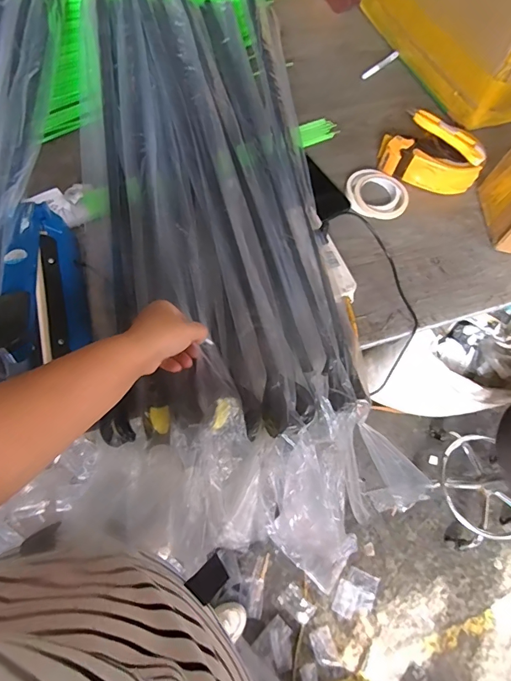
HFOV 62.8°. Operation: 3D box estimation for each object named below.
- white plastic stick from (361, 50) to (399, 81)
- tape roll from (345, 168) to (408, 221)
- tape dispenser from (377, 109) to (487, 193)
[{"bbox_3d":[0.270,-0.595,0.903,0.120,0.011,0.016,-40,75,-20],"label":"white plastic stick"},{"bbox_3d":[0.210,-0.254,0.727,0.105,0.031,0.089,17,65,3],"label":"tape roll"},{"bbox_3d":[0.312,-0.333,0.750,0.175,0.071,0.105,17,65,3],"label":"tape dispenser"}]

